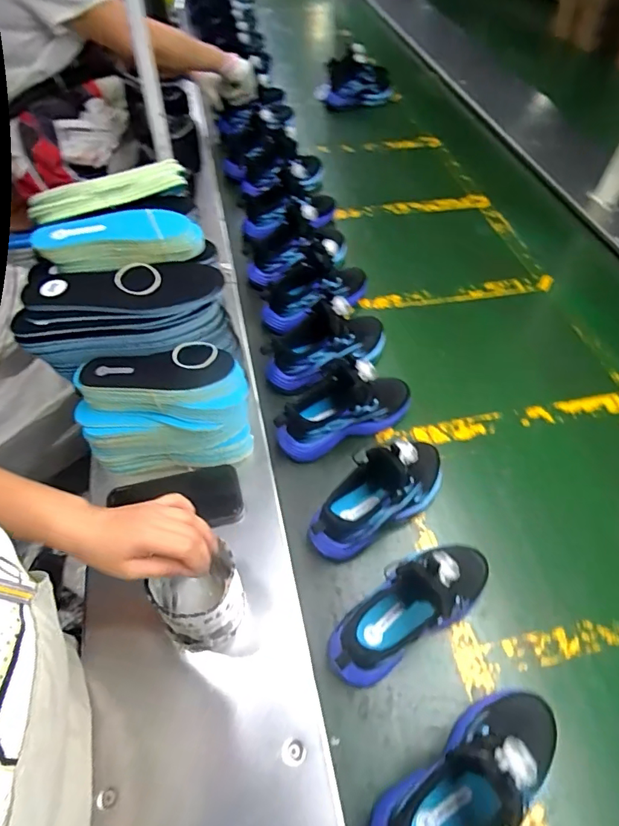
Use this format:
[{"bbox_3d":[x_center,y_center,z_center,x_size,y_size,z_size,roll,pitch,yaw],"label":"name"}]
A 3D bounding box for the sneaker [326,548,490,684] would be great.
[{"bbox_3d":[0.112,0.198,0.502,0.207,0.120,0.064,-28,58,-20],"label":"sneaker"}]

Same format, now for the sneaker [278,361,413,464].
[{"bbox_3d":[0.049,-0.014,0.664,0.200,0.118,0.077,-22,56,-17],"label":"sneaker"}]

